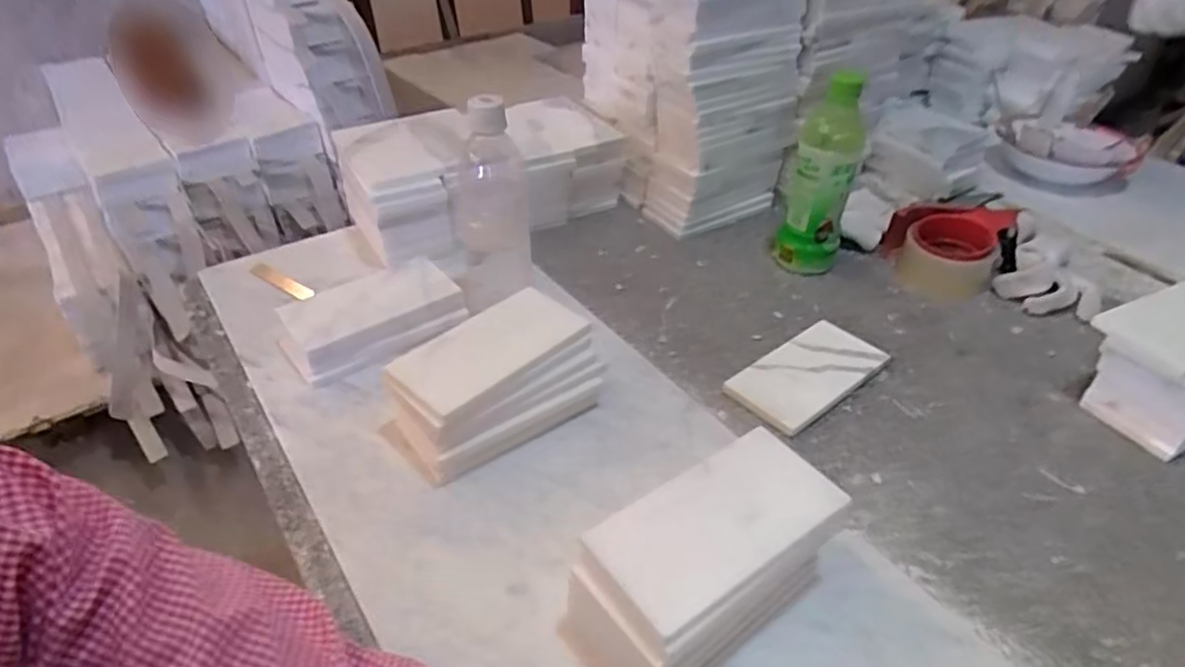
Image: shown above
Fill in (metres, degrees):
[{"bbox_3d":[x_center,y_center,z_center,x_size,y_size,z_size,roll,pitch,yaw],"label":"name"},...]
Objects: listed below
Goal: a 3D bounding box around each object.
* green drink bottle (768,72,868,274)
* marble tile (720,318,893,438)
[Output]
[{"bbox_3d":[0.241,-0.163,0.724,0.064,0.199,0.060,14,38,14],"label":"green drink bottle"},{"bbox_3d":[0.192,0.036,0.619,0.143,0.014,0.074,-25,45,-31],"label":"marble tile"}]

